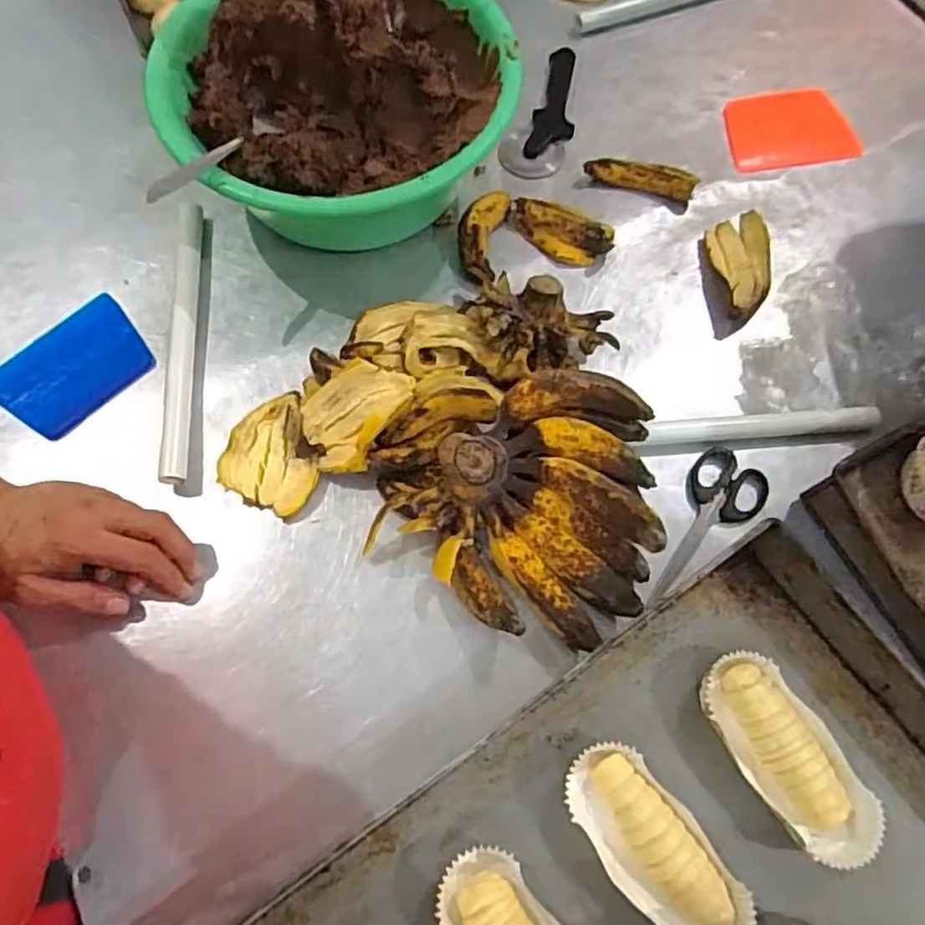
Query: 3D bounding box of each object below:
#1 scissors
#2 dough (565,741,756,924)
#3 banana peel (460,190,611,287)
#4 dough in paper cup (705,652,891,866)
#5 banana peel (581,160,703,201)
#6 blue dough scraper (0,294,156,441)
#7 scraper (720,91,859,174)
[{"bbox_3d":[0.196,0.055,0.546,0.060,0.006,0.145,33,72,12],"label":"scissors"},{"bbox_3d":[0.130,0.262,0.451,0.065,0.033,0.144,-38,74,-14],"label":"dough"},{"bbox_3d":[0.062,-0.217,0.638,0.137,0.032,0.088,-19,70,-8],"label":"banana peel"},{"bbox_3d":[0.230,0.205,0.473,0.063,0.035,0.144,-32,72,-12],"label":"dough in paper cup"},{"bbox_3d":[0.177,-0.283,0.666,0.106,0.024,0.022,16,69,6],"label":"banana peel"},{"bbox_3d":[-0.346,-0.084,0.594,0.097,0.006,0.126,43,74,15],"label":"blue dough scraper"},{"bbox_3d":[0.341,-0.351,0.708,0.128,0.011,0.092,-9,69,-4],"label":"scraper"}]

